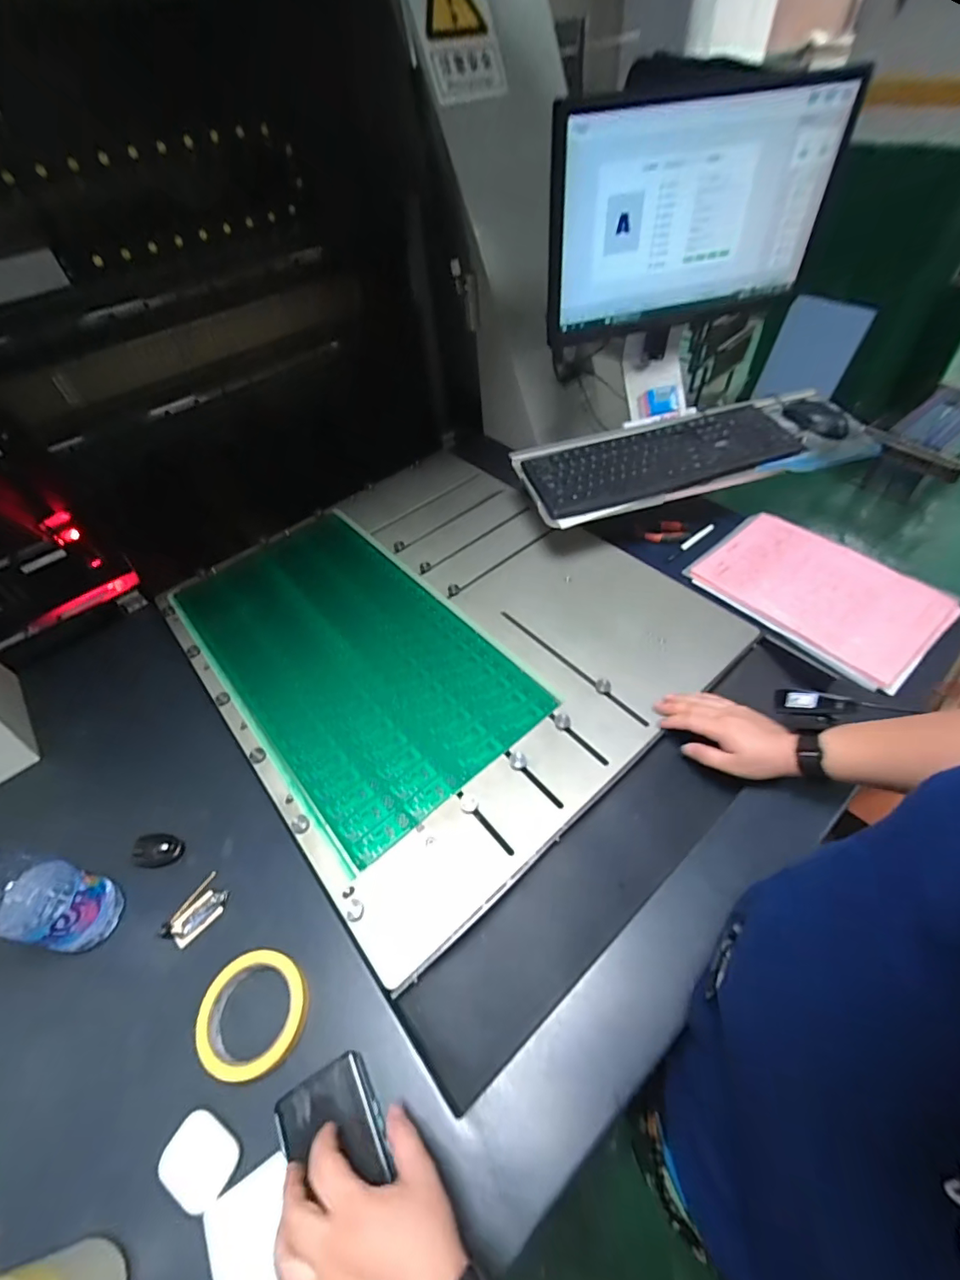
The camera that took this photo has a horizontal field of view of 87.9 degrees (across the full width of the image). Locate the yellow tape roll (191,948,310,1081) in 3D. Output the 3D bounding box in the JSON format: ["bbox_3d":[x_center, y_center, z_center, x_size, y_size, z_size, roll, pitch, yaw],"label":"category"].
[{"bbox_3d":[-0.218,0.354,0.476,0.095,0.015,0.098,15,54,18],"label":"yellow tape roll"}]

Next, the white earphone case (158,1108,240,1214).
[{"bbox_3d":[-0.234,0.433,0.415,0.058,0.016,0.044,23,57,23],"label":"white earphone case"}]

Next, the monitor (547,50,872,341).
[{"bbox_3d":[0.297,-0.594,0.694,0.421,0.244,0.054,-13,50,-5],"label":"monitor"}]

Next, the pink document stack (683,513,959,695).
[{"bbox_3d":[0.502,-0.077,0.748,0.229,0.016,0.311,-34,56,-20],"label":"pink document stack"}]

